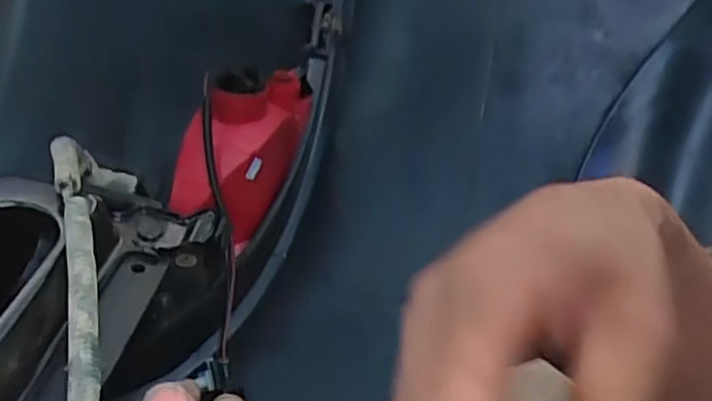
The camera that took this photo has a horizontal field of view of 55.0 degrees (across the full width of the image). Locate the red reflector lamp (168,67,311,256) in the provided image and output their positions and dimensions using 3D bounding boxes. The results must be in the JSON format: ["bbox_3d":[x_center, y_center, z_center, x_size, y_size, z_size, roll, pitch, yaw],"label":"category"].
[{"bbox_3d":[-0.078,-0.042,0.479,0.059,0.105,0.119,20,38,16],"label":"red reflector lamp"}]

